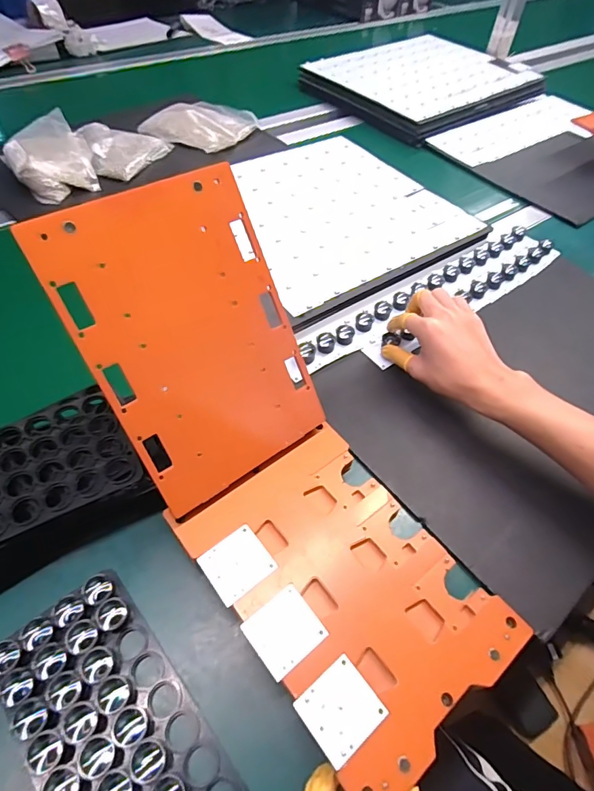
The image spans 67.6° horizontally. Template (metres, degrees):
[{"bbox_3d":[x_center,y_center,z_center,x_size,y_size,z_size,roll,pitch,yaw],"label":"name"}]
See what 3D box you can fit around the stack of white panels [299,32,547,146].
[{"bbox_3d":[0.292,-0.725,1.030,0.482,0.064,0.364,-33,62,-25],"label":"stack of white panels"}]

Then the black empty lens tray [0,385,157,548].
[{"bbox_3d":[-0.230,0.071,0.349,0.191,0.028,0.107,-27,59,-22],"label":"black empty lens tray"}]

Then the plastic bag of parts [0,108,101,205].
[{"bbox_3d":[-0.395,-0.379,0.707,0.121,0.060,0.161,-18,56,-16],"label":"plastic bag of parts"}]

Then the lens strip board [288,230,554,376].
[{"bbox_3d":[0.185,-0.137,0.587,0.434,0.024,0.102,-27,57,-21],"label":"lens strip board"}]

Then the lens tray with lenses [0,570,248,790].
[{"bbox_3d":[-0.125,0.223,0.299,0.096,0.021,0.188,-33,62,-25],"label":"lens tray with lenses"}]

